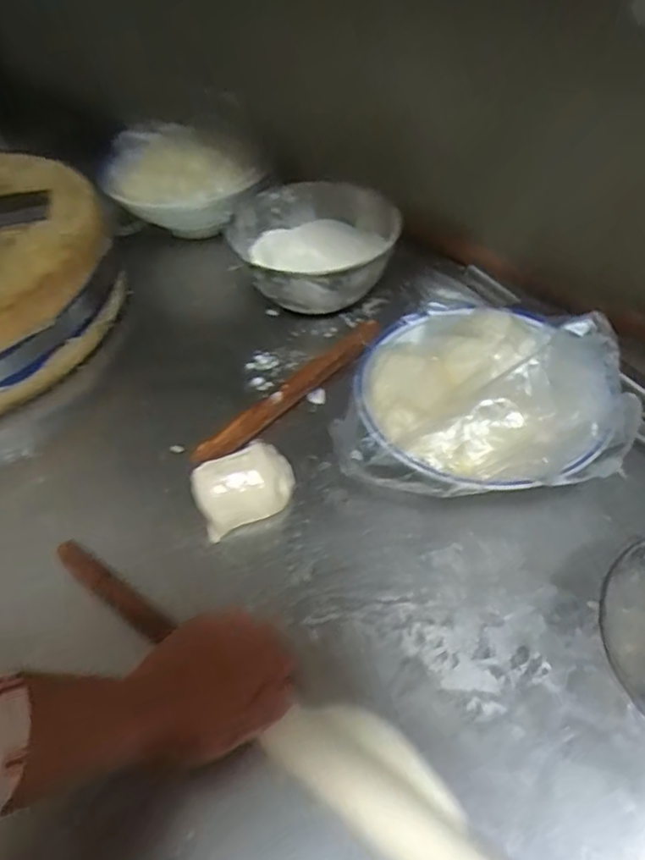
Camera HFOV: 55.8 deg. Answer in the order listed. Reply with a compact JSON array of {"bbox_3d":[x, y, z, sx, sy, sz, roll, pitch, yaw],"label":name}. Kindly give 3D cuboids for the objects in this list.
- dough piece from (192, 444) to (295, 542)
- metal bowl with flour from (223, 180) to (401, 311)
[{"bbox_3d":[-0.073,0.054,0.575,0.093,0.046,0.058,-23,51,-13],"label":"dough piece"},{"bbox_3d":[-0.006,-0.221,0.755,0.178,0.096,0.184,-3,49,4],"label":"metal bowl with flour"}]

